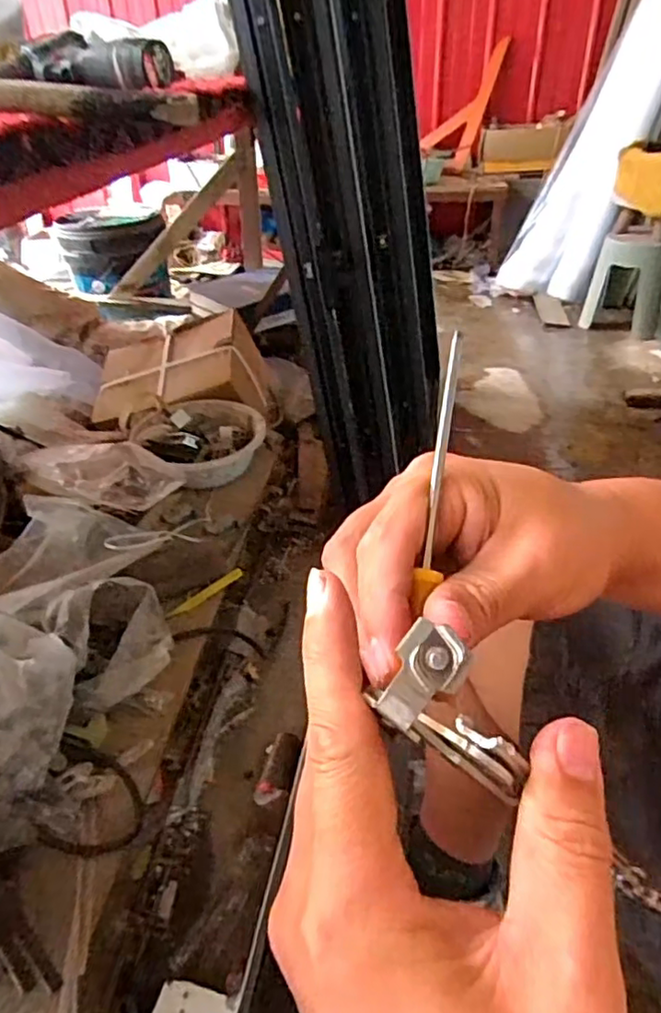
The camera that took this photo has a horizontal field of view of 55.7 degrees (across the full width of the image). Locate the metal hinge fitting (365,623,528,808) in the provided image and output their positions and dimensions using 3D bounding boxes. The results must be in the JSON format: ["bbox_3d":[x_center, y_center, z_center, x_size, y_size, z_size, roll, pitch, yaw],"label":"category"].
[{"bbox_3d":[0.036,0.058,0.177,0.042,0.028,0.025,24,43,32],"label":"metal hinge fitting"}]

